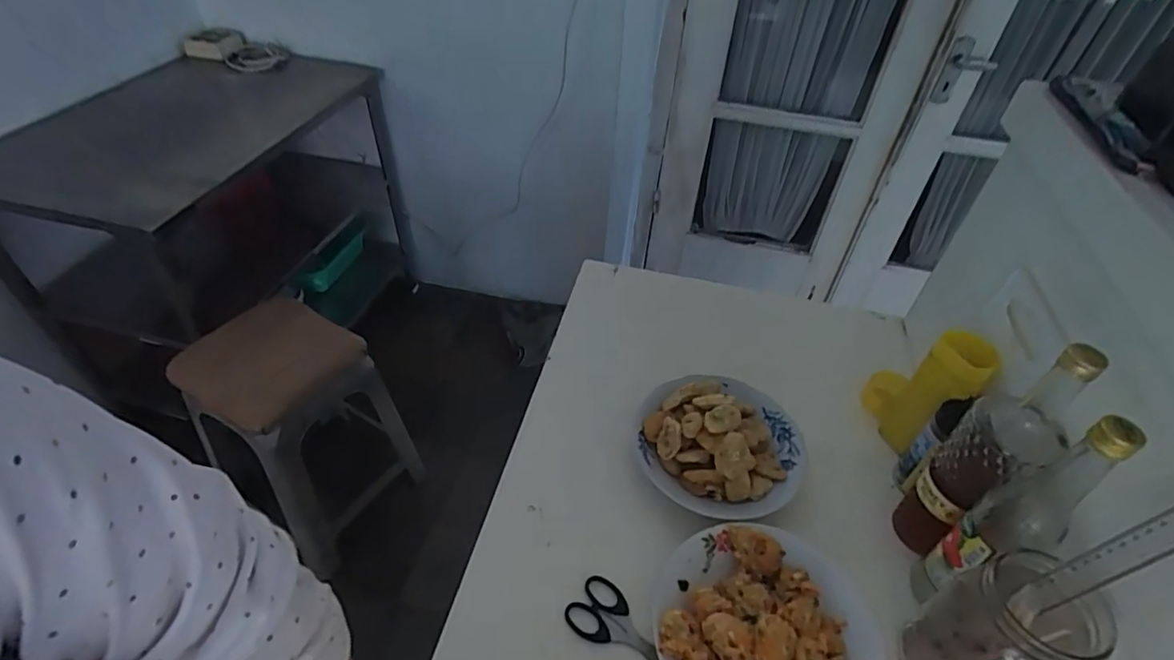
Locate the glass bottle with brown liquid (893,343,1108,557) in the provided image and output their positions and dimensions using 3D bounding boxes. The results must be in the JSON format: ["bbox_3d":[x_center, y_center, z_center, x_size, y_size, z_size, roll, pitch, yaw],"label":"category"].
[{"bbox_3d":[0.371,0.122,0.544,0.069,0.270,0.068,-29,52,-30],"label":"glass bottle with brown liquid"}]

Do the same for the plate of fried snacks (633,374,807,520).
[{"bbox_3d":[0.162,0.121,0.679,0.199,0.068,0.181,2,43,-2],"label":"plate of fried snacks"}]

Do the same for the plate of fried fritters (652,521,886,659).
[{"bbox_3d":[0.163,0.270,0.529,0.190,0.061,0.201,2,43,-2],"label":"plate of fried fritters"}]

